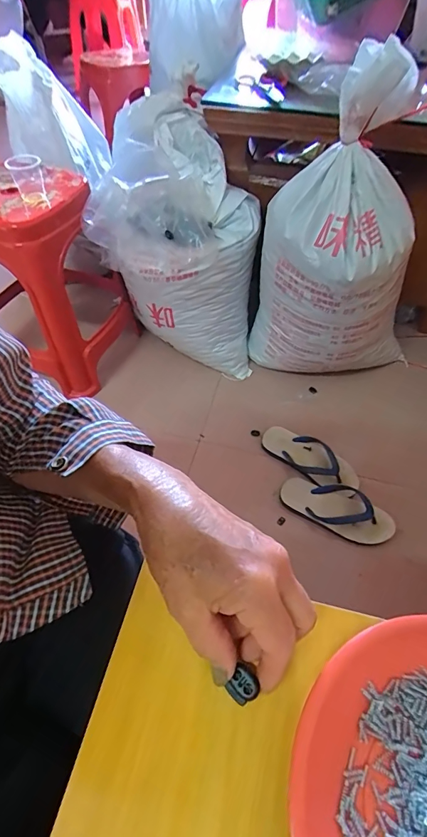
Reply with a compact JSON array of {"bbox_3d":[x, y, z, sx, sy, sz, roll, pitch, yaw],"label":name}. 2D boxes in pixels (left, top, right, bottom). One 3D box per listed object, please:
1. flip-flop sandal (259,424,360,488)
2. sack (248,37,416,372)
[{"bbox_3d":[0.221,0.089,0.928,0.240,0.041,0.092,35,60,23],"label":"flip-flop sandal"},{"bbox_3d":[0.295,-0.379,0.898,0.316,0.586,0.289,-29,58,-21],"label":"sack"}]

